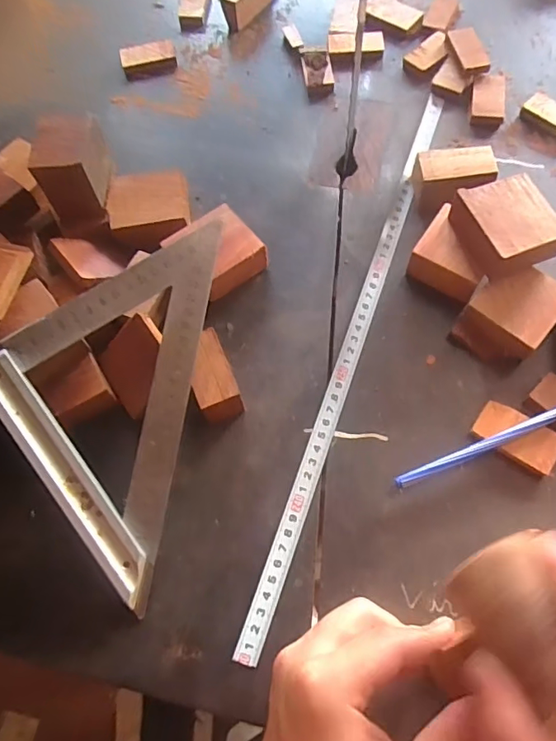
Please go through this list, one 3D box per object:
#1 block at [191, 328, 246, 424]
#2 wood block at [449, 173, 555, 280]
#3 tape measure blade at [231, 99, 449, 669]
[{"bbox_3d":[-0.045,0.006,0.366,0.028,0.037,0.057,-18,67,-5],"label":"block"},{"bbox_3d":[0.166,-0.105,0.379,0.056,0.029,0.063,-17,67,-5],"label":"wood block"},{"bbox_3d":[0.061,-0.036,0.398,0.016,0.007,0.481,23,69,-3],"label":"tape measure blade"}]

